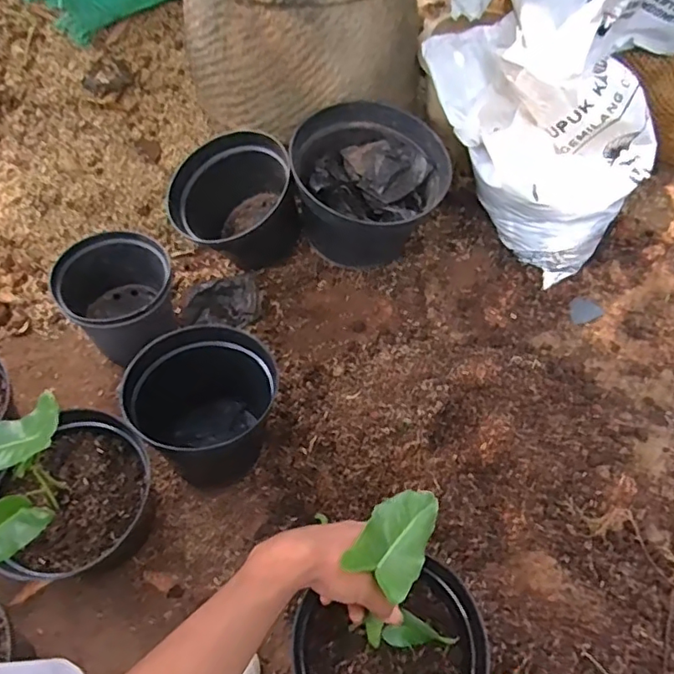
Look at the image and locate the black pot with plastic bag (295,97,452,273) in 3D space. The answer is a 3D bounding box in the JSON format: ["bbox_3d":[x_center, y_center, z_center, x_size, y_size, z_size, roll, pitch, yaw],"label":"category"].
[{"bbox_3d":[0.049,-0.220,0.889,0.216,0.173,0.213,-1,58,-2],"label":"black pot with plastic bag"}]

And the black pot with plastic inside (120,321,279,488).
[{"bbox_3d":[-0.170,0.079,0.724,0.152,0.135,0.181,11,58,6],"label":"black pot with plastic inside"}]

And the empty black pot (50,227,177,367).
[{"bbox_3d":[-0.294,-0.049,0.789,0.142,0.122,0.135,0,58,-1],"label":"empty black pot"}]

